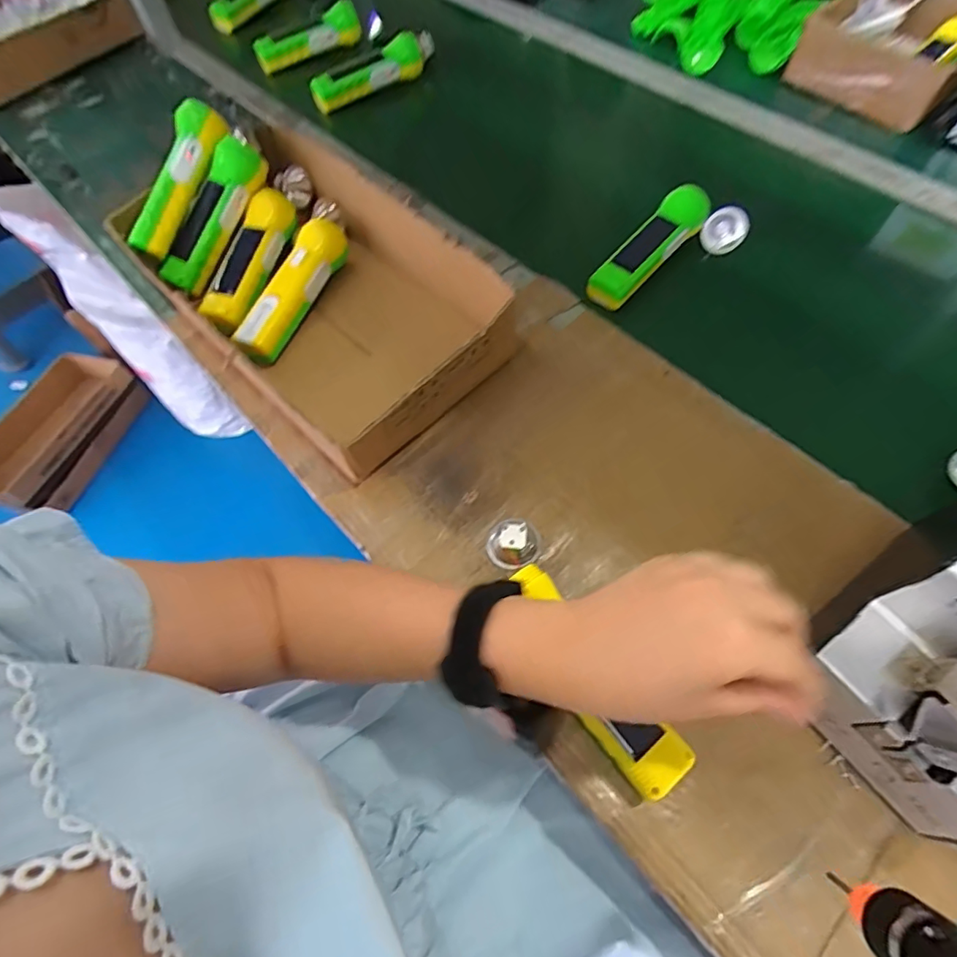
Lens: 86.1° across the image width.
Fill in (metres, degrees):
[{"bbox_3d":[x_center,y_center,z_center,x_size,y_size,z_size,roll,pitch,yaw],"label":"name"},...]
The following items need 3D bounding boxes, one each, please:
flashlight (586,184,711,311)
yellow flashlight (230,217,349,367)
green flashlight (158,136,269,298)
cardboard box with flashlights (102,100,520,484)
[{"bbox_3d":[0.183,-0.252,0.551,0.046,0.041,0.160,39,72,20],"label":"flashlight"},{"bbox_3d":[-0.191,-0.202,0.539,0.044,0.037,0.186,16,66,11],"label":"yellow flashlight"},{"bbox_3d":[-0.285,-0.280,0.552,0.045,0.040,0.167,26,90,16],"label":"green flashlight"},{"bbox_3d":[-0.171,-0.211,0.516,0.240,0.112,0.410,-40,68,-15],"label":"cardboard box with flashlights"}]

